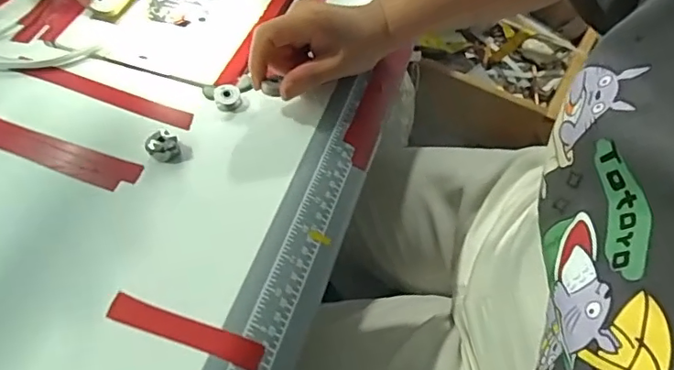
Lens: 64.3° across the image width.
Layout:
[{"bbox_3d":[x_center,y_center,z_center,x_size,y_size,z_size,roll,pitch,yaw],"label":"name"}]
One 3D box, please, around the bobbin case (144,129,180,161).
[{"bbox_3d":[-0.133,-0.030,0.408,0.023,0.013,0.025,-17,59,-15],"label":"bobbin case"}]

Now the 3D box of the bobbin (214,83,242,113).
[{"bbox_3d":[-0.089,-0.072,0.441,0.020,0.011,0.022,2,56,-3],"label":"bobbin"}]

